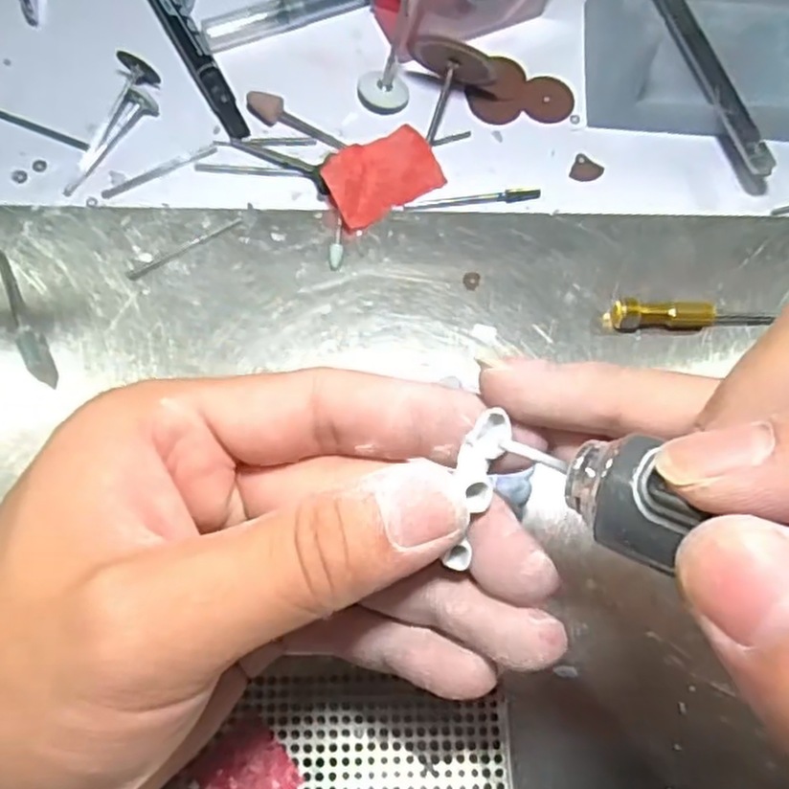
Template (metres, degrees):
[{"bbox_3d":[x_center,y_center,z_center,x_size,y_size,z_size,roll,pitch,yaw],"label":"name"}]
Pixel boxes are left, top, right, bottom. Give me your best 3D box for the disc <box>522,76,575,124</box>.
[{"bbox_3d":[0.060,-0.114,0.277,0.020,0.004,0.020,0,74,-1],"label":"disc"}]

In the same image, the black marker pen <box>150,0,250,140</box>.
[{"bbox_3d":[-0.090,-0.154,0.276,0.013,0.011,0.135,-27,76,-10],"label":"black marker pen"}]

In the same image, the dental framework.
[{"bbox_3d":[0.017,0.018,0.142,0.008,0.006,0.031,14,84,2],"label":"dental framework"}]

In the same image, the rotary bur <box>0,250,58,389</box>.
[{"bbox_3d":[-0.124,-0.026,0.238,0.008,0.004,0.054,-26,76,-9],"label":"rotary bur"}]

